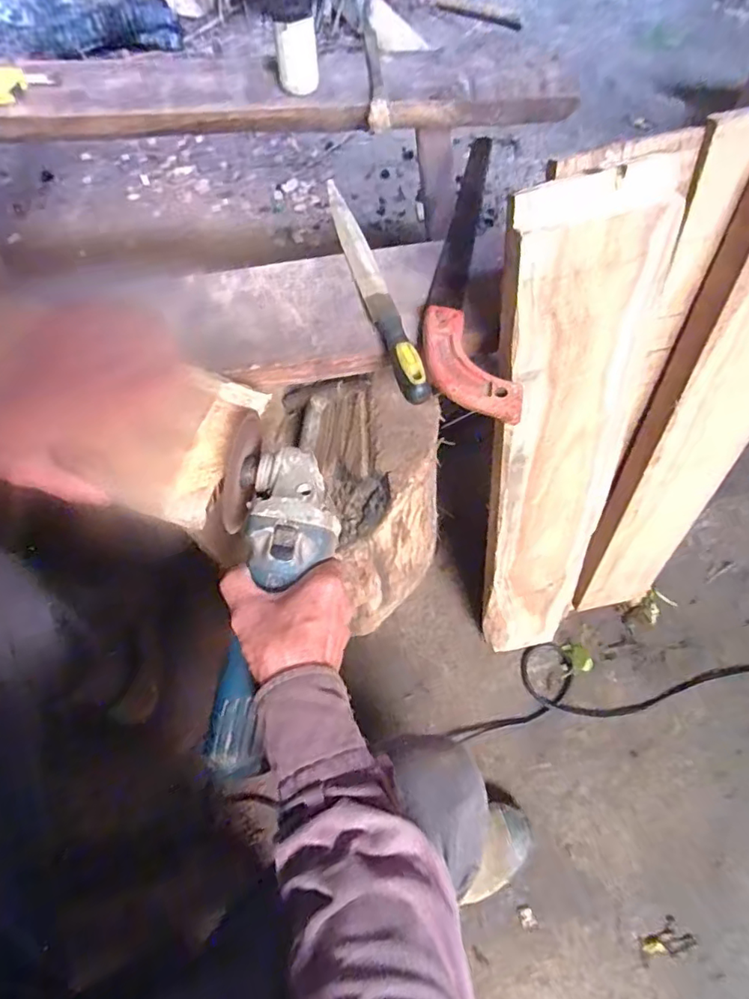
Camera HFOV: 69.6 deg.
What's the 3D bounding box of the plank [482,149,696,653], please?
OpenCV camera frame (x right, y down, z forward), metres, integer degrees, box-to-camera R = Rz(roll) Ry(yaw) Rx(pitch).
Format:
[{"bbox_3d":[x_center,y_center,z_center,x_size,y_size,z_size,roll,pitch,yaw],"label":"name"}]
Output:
[{"bbox_3d":[0.222,-0.022,0.635,0.173,0.630,0.031,-18,44,-10],"label":"plank"}]

